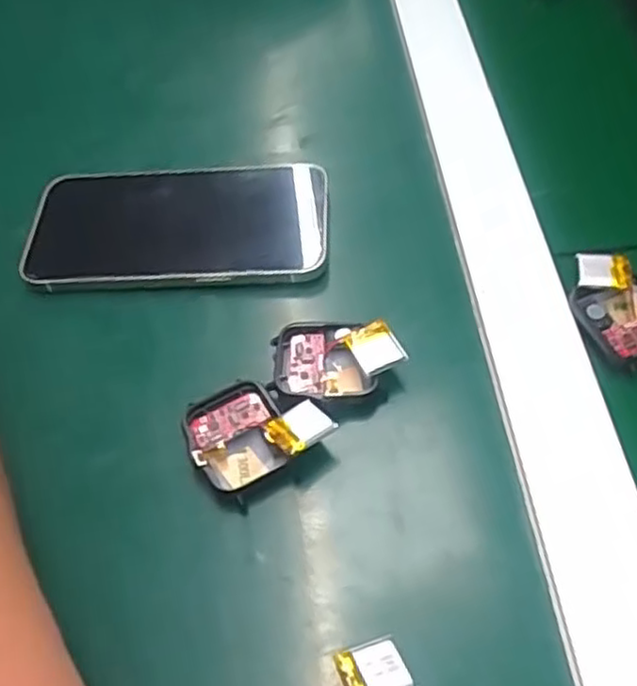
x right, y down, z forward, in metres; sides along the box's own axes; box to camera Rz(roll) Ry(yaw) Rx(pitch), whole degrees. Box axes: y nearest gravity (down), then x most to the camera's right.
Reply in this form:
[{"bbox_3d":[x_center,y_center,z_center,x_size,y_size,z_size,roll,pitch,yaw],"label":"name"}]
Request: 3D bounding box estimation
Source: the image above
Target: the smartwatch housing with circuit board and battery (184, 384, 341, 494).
[{"bbox_3d":[-0.026,0.033,0.275,0.049,0.020,0.043,-25,57,-13],"label":"smartwatch housing with circuit board and battery"}]

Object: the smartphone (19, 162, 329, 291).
[{"bbox_3d":[-0.068,-0.060,0.341,0.143,0.013,0.073,-3,57,8],"label":"smartphone"}]

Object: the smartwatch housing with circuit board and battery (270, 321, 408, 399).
[{"bbox_3d":[0.008,0.007,0.288,0.052,0.015,0.036,-3,55,2],"label":"smartwatch housing with circuit board and battery"}]

